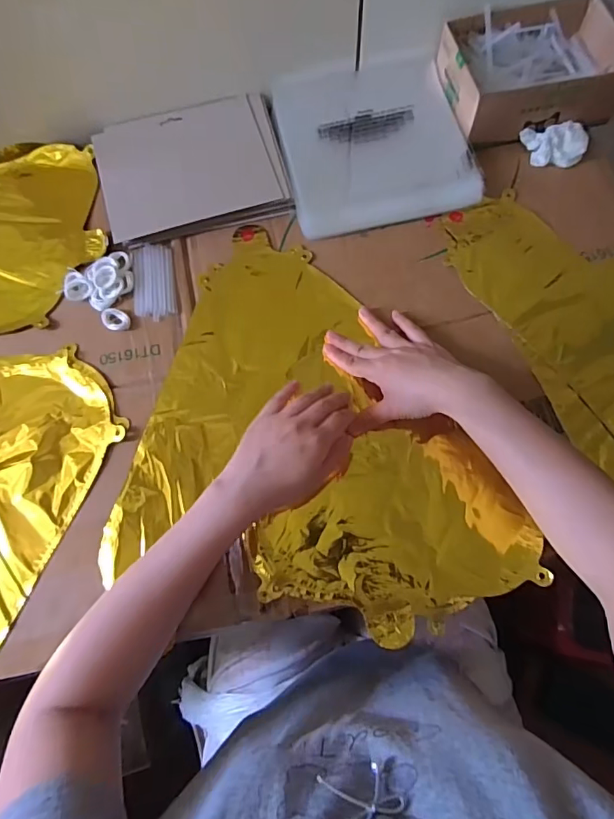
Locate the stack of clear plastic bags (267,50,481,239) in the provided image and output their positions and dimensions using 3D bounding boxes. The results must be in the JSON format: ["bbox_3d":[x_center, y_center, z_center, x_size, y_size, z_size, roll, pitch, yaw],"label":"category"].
[{"bbox_3d":[0.073,-0.321,0.579,0.203,0.018,0.235,-12,71,-2],"label":"stack of clear plastic bags"}]

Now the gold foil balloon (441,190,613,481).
[{"bbox_3d":[0.309,-0.077,0.499,0.198,0.034,0.384,-26,73,-7],"label":"gold foil balloon"}]

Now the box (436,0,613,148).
[{"bbox_3d":[0.255,-0.387,0.560,0.189,0.054,0.142,-15,72,-3],"label":"box"}]

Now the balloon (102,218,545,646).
[{"bbox_3d":[0.032,0.010,0.489,0.377,0.019,0.362,10,72,5],"label":"balloon"}]

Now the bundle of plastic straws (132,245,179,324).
[{"bbox_3d":[-0.166,-0.140,0.532,0.044,0.004,0.091,-9,71,-1],"label":"bundle of plastic straws"}]

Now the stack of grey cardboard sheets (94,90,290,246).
[{"bbox_3d":[-0.131,-0.281,0.563,0.202,0.018,0.167,-13,71,-3],"label":"stack of grey cardboard sheets"}]

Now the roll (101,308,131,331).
[{"bbox_3d":[-0.201,-0.095,0.518,0.031,0.004,0.025,16,73,7],"label":"roll"}]

